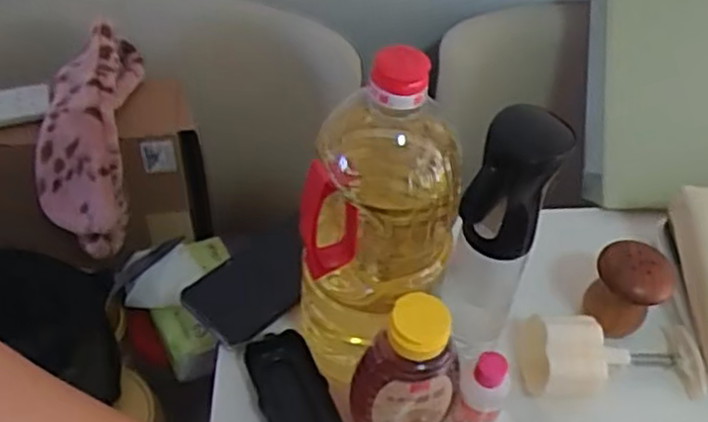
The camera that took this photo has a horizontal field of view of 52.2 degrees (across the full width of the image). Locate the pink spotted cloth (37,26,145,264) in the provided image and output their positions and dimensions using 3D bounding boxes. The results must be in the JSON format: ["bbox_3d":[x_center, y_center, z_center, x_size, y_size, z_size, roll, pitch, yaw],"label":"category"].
[{"bbox_3d":[-0.265,-0.078,0.723,0.087,0.075,0.232,3,81,-2],"label":"pink spotted cloth"}]

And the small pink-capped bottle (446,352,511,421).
[{"bbox_3d":[0.094,0.144,0.554,0.038,0.086,0.034,21,52,13],"label":"small pink-capped bottle"}]

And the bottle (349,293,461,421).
[{"bbox_3d":[0.038,0.122,0.523,0.072,0.153,0.048,-17,54,-17],"label":"bottle"}]

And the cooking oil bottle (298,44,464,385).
[{"bbox_3d":[0.016,0.013,0.511,0.104,0.269,0.104,13,51,6],"label":"cooking oil bottle"}]

